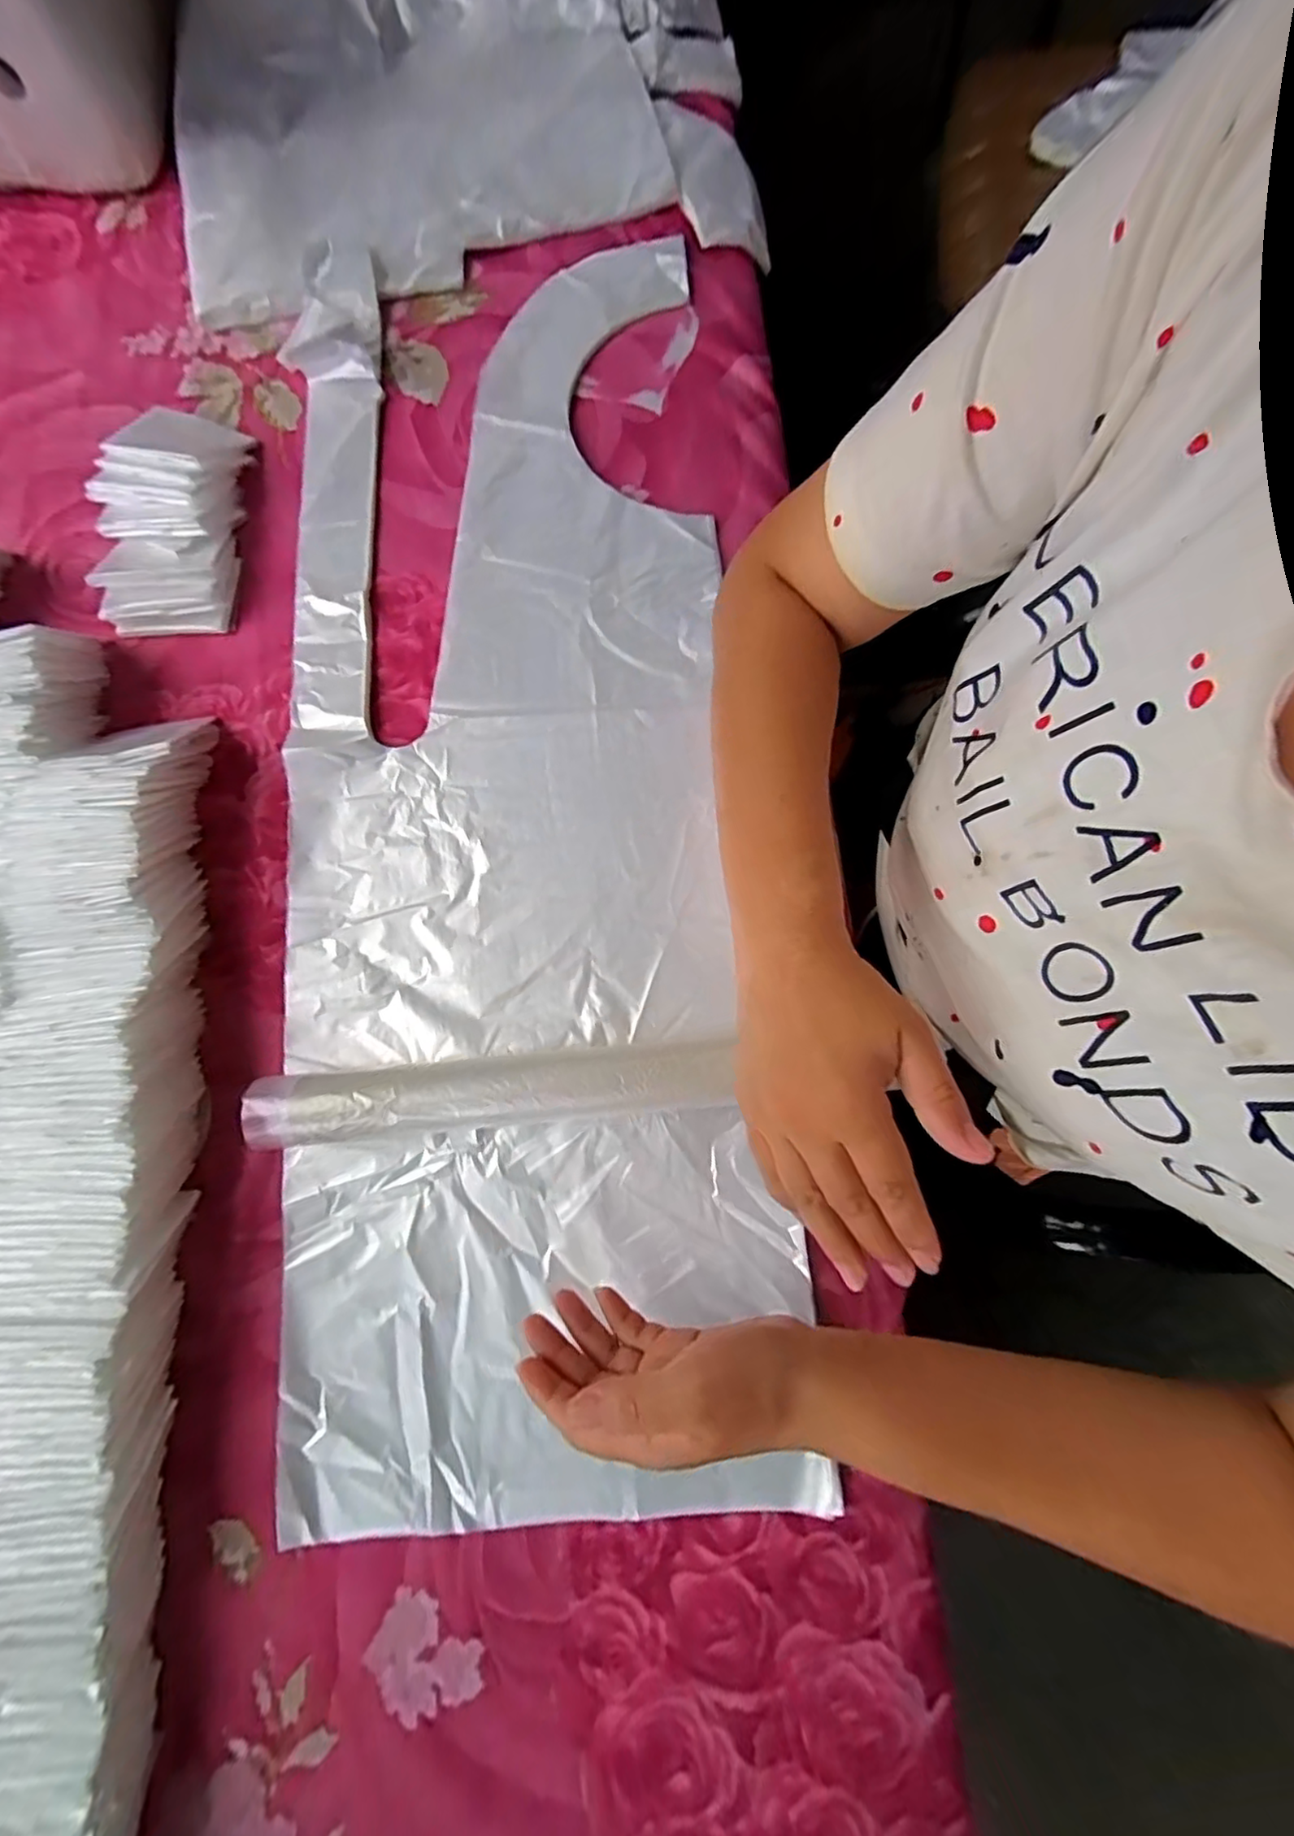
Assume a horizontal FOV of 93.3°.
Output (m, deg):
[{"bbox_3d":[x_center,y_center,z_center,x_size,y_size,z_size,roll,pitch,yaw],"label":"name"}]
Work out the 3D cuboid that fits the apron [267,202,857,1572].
[{"bbox_3d":[-0.085,-0.073,0.404,0.299,0.018,0.821,-2,80,1],"label":"apron"}]

